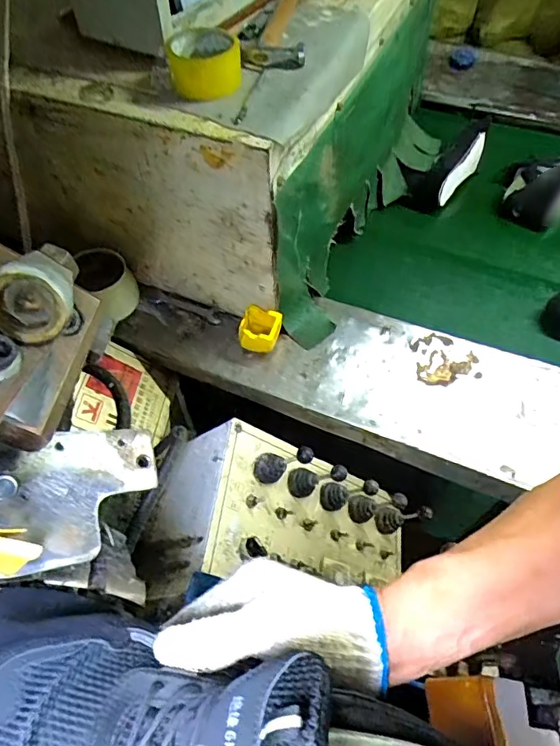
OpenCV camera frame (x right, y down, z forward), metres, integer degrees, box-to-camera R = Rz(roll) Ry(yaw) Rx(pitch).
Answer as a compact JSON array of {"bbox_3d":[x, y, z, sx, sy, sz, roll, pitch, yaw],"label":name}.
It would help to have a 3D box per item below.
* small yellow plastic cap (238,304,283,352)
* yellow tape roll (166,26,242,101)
[{"bbox_3d":[-0.034,-0.069,0.858,0.064,0.057,0.066,12,57,9],"label":"small yellow plastic cap"},{"bbox_3d":[-0.103,-0.435,0.697,0.098,0.062,0.094,-3,55,-1],"label":"yellow tape roll"}]

